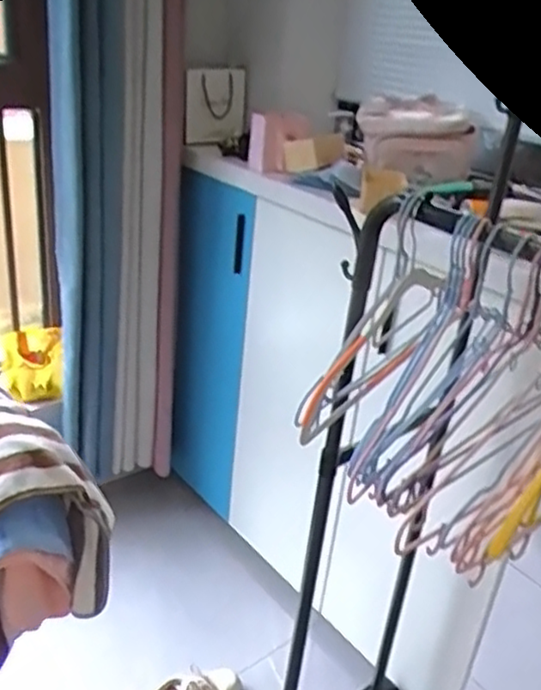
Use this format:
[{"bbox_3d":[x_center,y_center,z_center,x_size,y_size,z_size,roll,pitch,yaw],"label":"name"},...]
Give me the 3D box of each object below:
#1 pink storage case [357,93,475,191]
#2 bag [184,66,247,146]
[{"bbox_3d":[0.302,-0.433,1.404,0.246,0.148,0.186,13,27,13],"label":"pink storage case"},{"bbox_3d":[-0.139,-0.604,1.680,0.036,0.176,0.215,23,31,30],"label":"bag"}]

